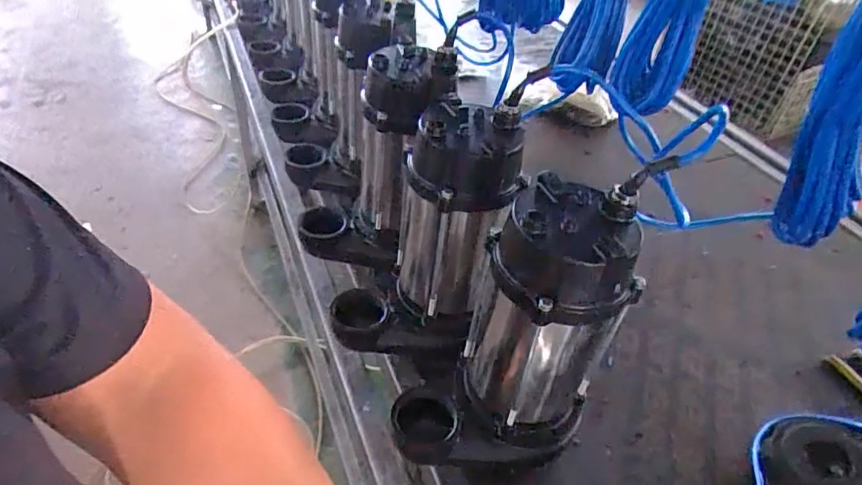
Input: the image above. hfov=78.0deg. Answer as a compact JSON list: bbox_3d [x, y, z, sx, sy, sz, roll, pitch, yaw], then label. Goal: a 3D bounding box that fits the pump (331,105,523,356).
[{"bbox_3d":[-0.007,-0.007,0.625,0.185,0.279,0.132,8,42,1],"label":"pump"}]

